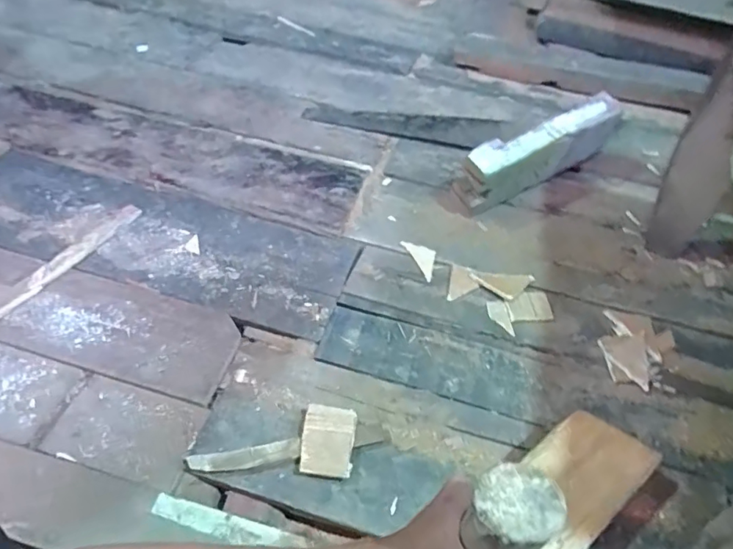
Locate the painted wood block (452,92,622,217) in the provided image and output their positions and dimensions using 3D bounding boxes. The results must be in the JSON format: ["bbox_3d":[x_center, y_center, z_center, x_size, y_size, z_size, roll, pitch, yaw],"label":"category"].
[{"bbox_3d":[0.302,-0.211,0.920,0.325,0.134,0.065,-23,57,-21],"label":"painted wood block"}]

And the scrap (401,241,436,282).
[{"bbox_3d":[0.091,-0.028,0.821,0.038,0.005,0.083,-20,56,-19],"label":"scrap"}]

